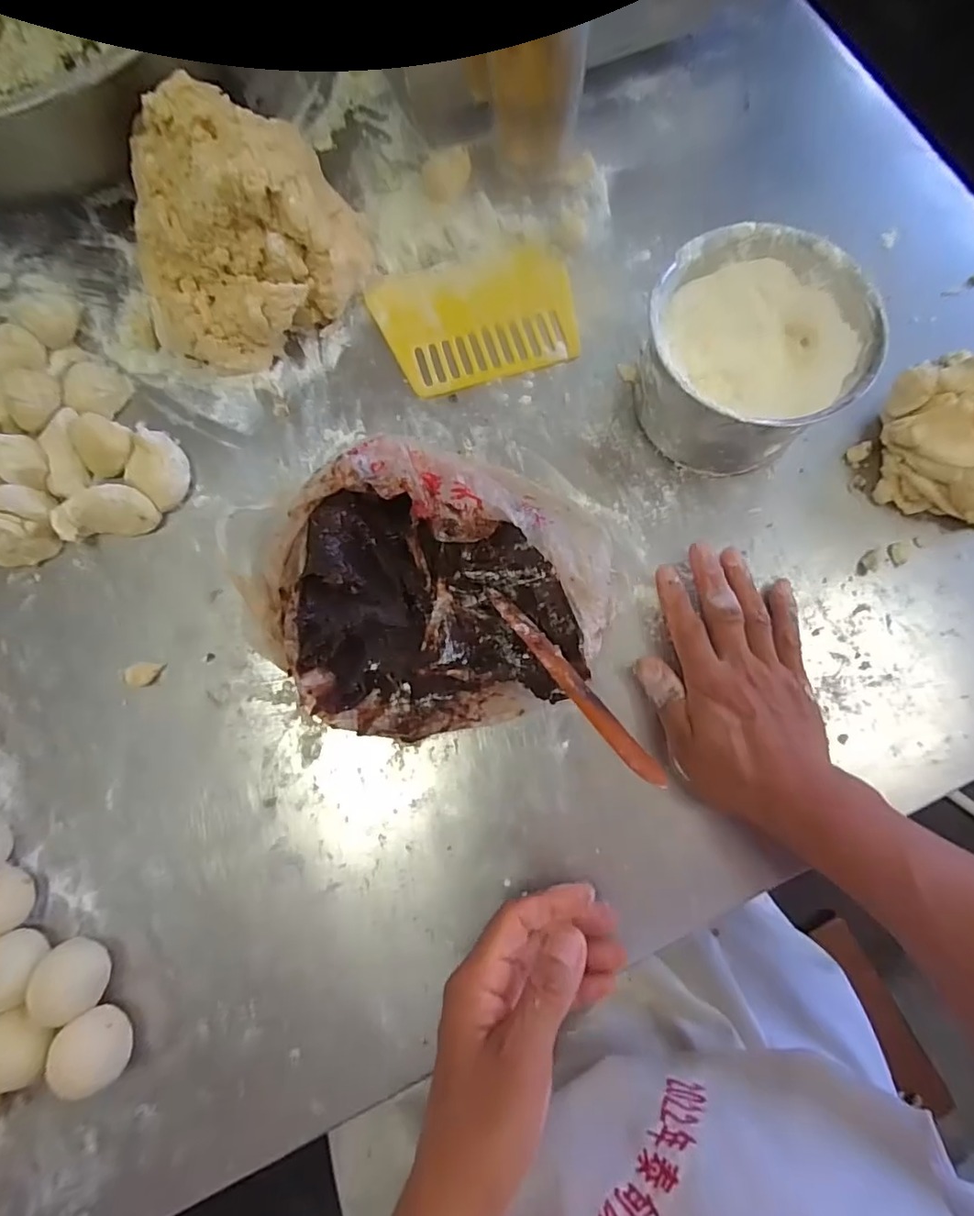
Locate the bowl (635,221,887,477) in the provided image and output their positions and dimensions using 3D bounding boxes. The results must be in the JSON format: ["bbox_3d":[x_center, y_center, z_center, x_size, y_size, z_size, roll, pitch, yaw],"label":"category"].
[{"bbox_3d":[0.187,-0.180,0.414,0.146,0.091,0.151,0,76,0],"label":"bowl"}]

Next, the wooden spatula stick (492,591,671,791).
[{"bbox_3d":[0.048,0.040,0.342,0.017,0.017,0.178,-31,43,-7],"label":"wooden spatula stick"}]

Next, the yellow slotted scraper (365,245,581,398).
[{"bbox_3d":[-0.007,-0.246,0.475,0.164,0.005,0.114,-16,77,-4],"label":"yellow slotted scraper"}]

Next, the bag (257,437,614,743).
[{"bbox_3d":[-0.035,-0.009,0.388,0.226,0.075,0.196,16,77,4],"label":"bag"}]

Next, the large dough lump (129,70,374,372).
[{"bbox_3d":[-0.195,-0.294,0.432,0.176,0.109,0.153,-35,79,-8],"label":"large dough lump"}]

